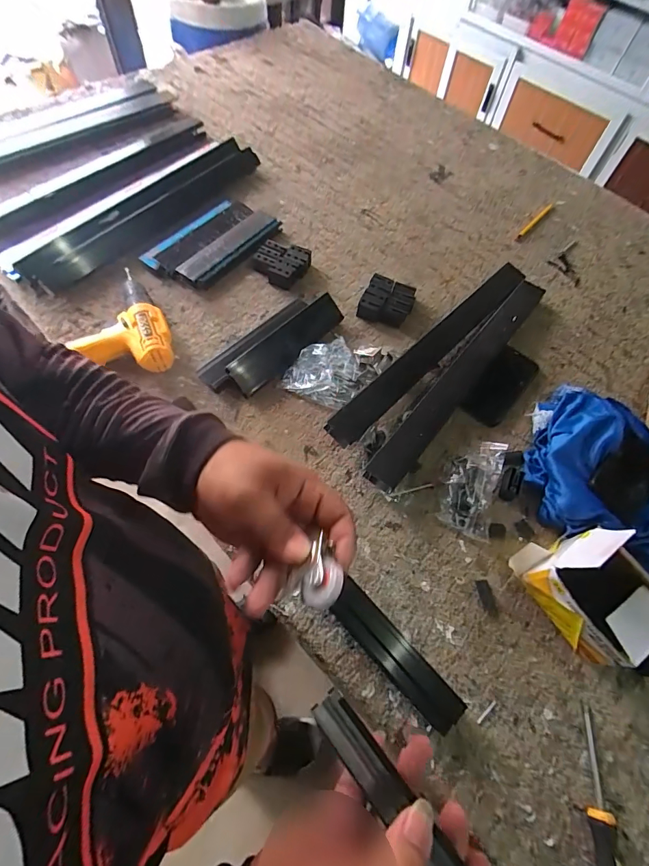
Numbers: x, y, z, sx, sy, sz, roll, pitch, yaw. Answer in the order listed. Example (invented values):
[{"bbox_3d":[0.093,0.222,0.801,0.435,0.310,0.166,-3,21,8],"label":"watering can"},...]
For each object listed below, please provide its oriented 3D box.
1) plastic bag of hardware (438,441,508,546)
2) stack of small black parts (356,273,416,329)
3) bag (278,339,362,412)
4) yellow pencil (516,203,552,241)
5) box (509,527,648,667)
[{"bbox_3d":[0.215,0.074,0.592,0.075,0.029,0.145,19,63,6],"label":"plastic bag of hardware"},{"bbox_3d":[0.118,-0.245,0.749,0.089,0.029,0.093,22,63,8],"label":"stack of small black parts"},{"bbox_3d":[0.010,-0.106,0.670,0.112,0.029,0.133,33,65,13],"label":"bag"},{"bbox_3d":[0.476,-0.479,0.914,0.012,0.005,0.171,39,67,15],"label":"yellow pencil"},{"bbox_3d":[0.337,0.191,0.501,0.108,0.112,0.157,-30,68,-17],"label":"box"}]

